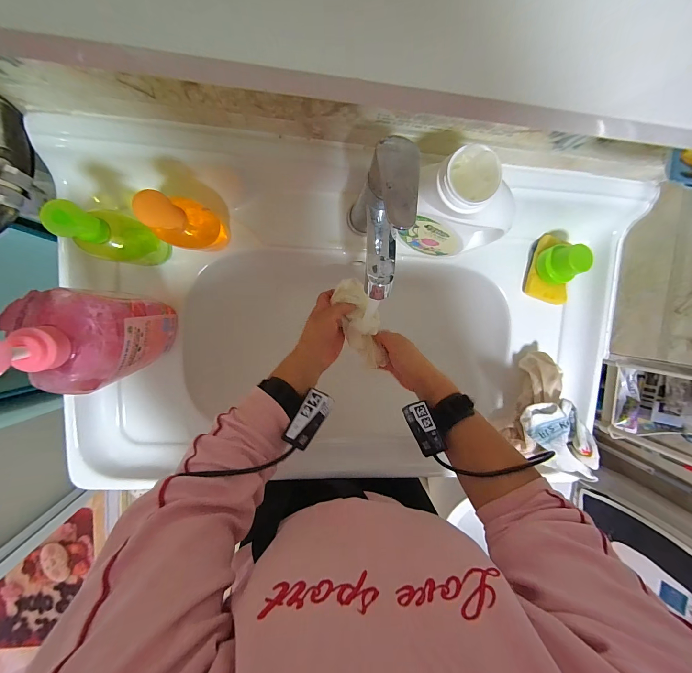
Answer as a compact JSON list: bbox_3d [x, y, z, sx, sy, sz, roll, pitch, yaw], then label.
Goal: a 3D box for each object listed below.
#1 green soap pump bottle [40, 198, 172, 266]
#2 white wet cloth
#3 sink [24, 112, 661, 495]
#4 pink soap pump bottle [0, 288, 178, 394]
[{"bbox_3d":[-0.271,-0.117,0.359,0.058,0.180,0.058,-1,97,-7],"label":"green soap pump bottle"},{"bbox_3d":[0.028,-0.011,0.459,0.055,0.049,0.146,-21,111,-4],"label":"white wet cloth"},{"bbox_3d":[0.013,-0.008,0.530,0.801,0.233,0.502,3,96,-7],"label":"sink"},{"bbox_3d":[-0.258,0.003,0.312,0.067,0.247,0.095,7,96,-7],"label":"pink soap pump bottle"}]

